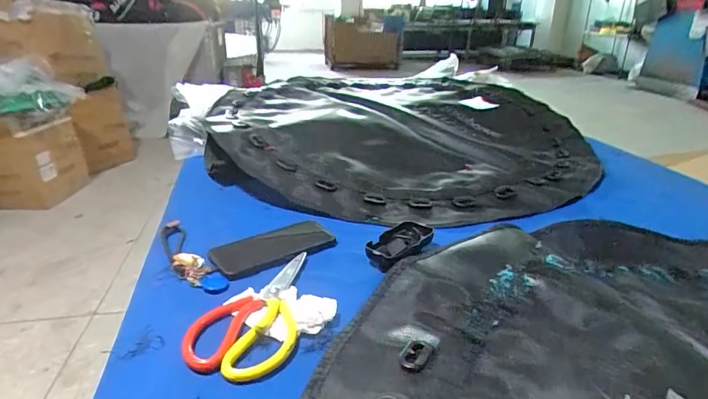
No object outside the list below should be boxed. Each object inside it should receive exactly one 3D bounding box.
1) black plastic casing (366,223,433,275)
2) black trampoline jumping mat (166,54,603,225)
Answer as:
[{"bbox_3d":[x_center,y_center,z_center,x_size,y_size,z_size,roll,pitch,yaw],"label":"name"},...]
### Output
[{"bbox_3d":[0.065,0.064,0.602,0.063,0.026,0.112,19,30,34],"label":"black plastic casing"},{"bbox_3d":[0.121,-0.192,1.110,0.979,0.110,0.852,-14,28,-30],"label":"black trampoline jumping mat"}]

